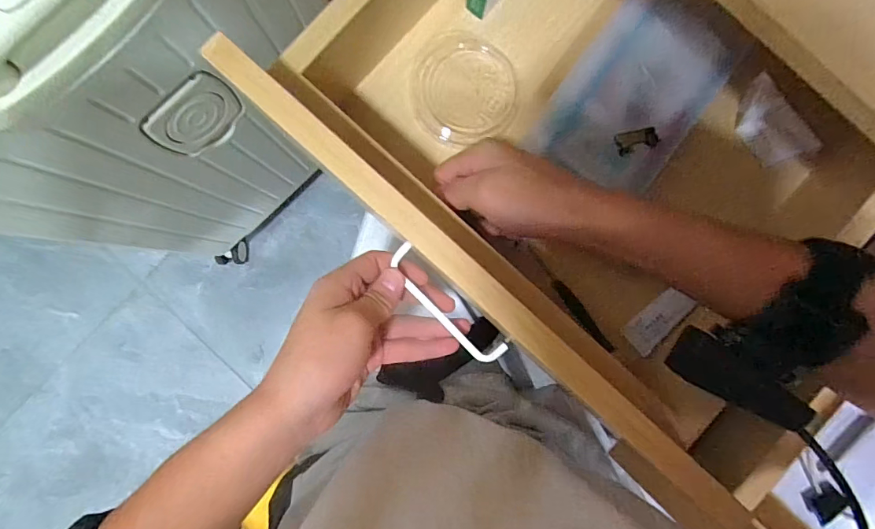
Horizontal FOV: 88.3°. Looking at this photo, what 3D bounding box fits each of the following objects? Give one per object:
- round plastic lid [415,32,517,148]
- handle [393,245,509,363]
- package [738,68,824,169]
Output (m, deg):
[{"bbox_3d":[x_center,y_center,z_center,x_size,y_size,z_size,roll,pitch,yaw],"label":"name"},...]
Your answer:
[{"bbox_3d":[0.023,-0.143,0.368,0.081,0.005,0.089,2,88,-4],"label":"round plastic lid"},{"bbox_3d":[0.007,0.027,0.312,0.027,0.004,0.101,-38,88,-4],"label":"handle"},{"bbox_3d":[0.278,-0.115,0.372,0.050,0.012,0.073,-37,91,-5],"label":"package"}]

